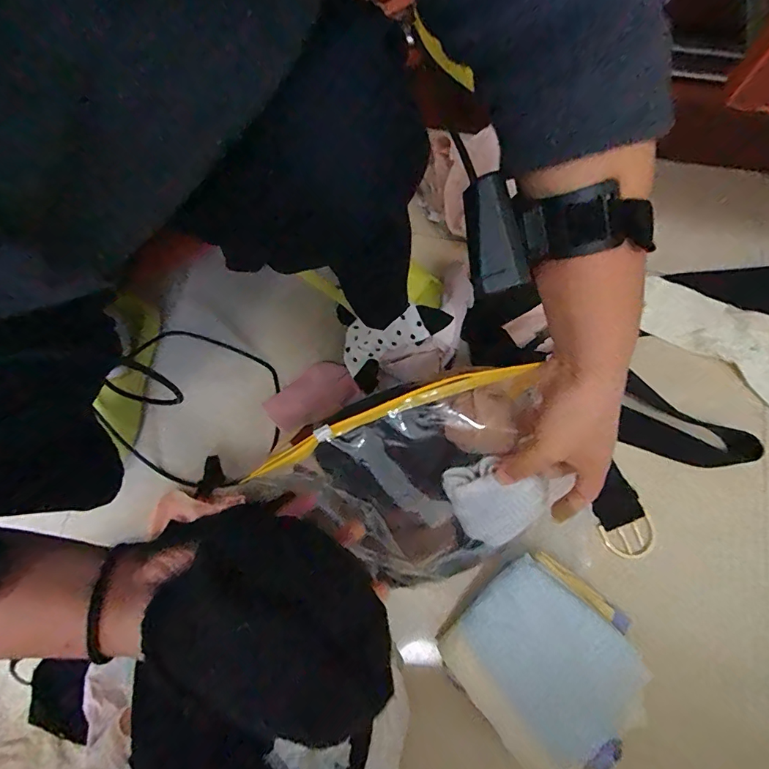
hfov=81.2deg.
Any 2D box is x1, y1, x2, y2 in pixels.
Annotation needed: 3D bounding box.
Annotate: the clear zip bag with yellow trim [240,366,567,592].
[{"bbox_3d":[0.027,0.082,0.358,0.246,0.070,0.163,-22,102,1],"label":"clear zip bag with yellow trim"}]

